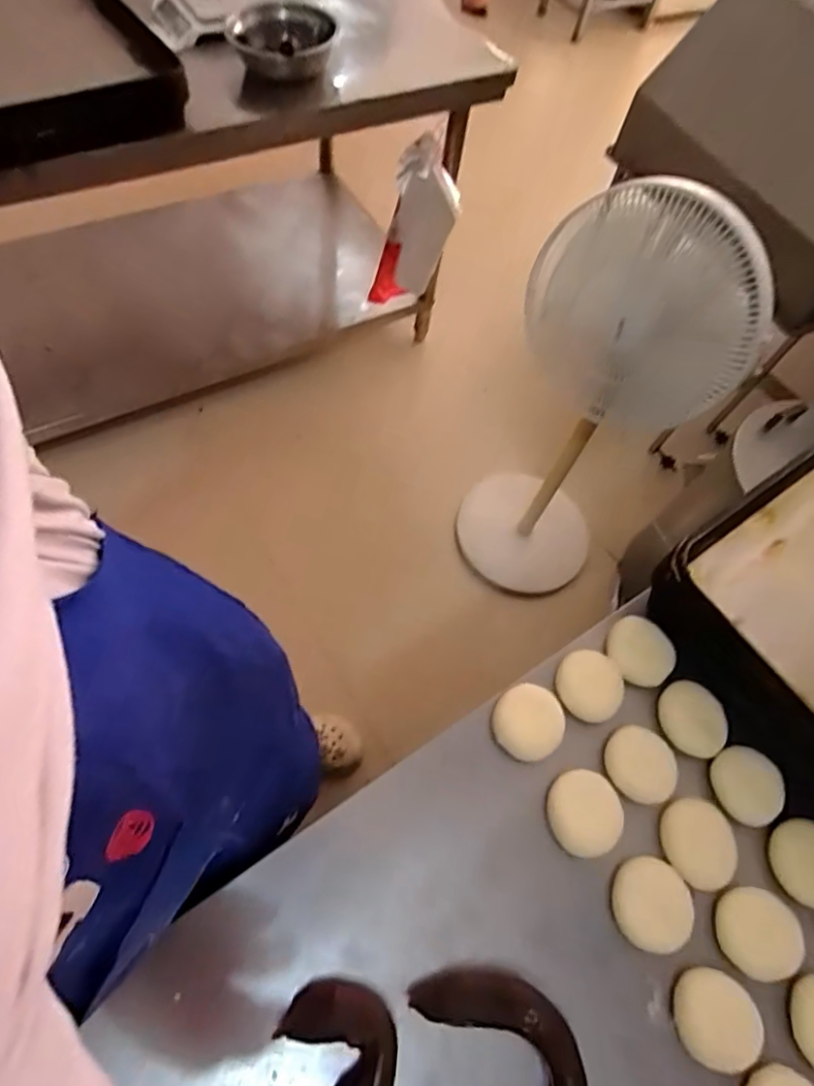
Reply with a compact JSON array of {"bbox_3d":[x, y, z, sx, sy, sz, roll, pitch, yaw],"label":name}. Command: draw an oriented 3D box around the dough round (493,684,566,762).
[{"bbox_3d":[0.111,0.163,0.514,0.060,0.020,0.064,3,63,-5],"label":"dough round"}]

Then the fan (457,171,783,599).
[{"bbox_3d":[0.327,-0.208,1.114,0.314,0.931,0.285,22,63,5],"label":"fan"}]

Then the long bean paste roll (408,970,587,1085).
[{"bbox_3d":[0.061,0.380,0.390,0.123,0.022,0.130,3,63,-5],"label":"long bean paste roll"}]

